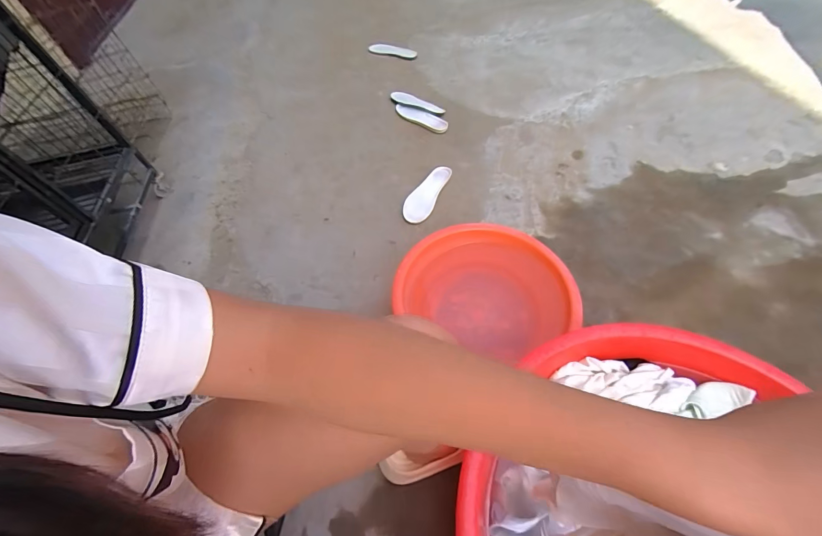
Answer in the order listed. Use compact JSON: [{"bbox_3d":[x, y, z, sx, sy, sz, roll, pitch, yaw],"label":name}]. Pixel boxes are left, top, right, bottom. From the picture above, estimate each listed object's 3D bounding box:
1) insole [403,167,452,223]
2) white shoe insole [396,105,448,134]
[{"bbox_3d":[0.047,-0.214,0.997,0.075,0.018,0.217,22,60,17],"label":"insole"},{"bbox_3d":[0.031,-0.534,1.224,0.240,0.019,0.059,37,66,24],"label":"white shoe insole"}]

